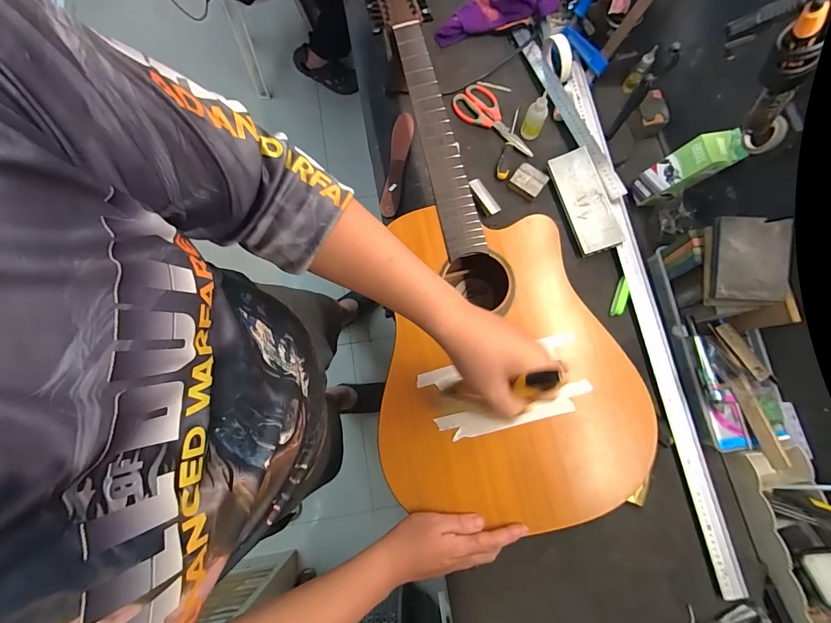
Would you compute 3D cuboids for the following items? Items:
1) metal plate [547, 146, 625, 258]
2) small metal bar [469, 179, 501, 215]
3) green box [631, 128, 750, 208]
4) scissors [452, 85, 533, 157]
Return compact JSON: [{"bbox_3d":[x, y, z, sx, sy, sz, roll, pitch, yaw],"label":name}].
[{"bbox_3d":[0.317,-0.208,0.707,0.074,0.015,0.199,-19,77,15],"label":"metal plate"},{"bbox_3d":[0.135,-0.225,0.734,0.025,0.011,0.083,-31,79,-6],"label":"small metal bar"},{"bbox_3d":[0.457,-0.246,0.649,0.051,0.165,0.063,-7,76,-34],"label":"green box"},{"bbox_3d":[0.170,-0.392,0.774,0.199,0.018,0.080,44,82,9],"label":"scissors"}]

